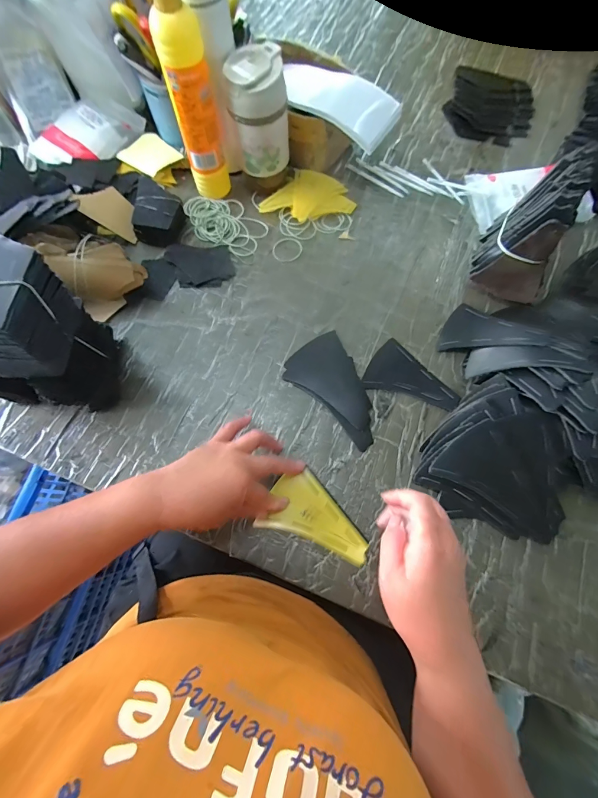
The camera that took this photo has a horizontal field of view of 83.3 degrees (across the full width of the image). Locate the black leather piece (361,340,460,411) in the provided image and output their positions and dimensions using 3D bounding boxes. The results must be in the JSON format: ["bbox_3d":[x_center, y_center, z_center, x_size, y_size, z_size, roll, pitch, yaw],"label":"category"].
[{"bbox_3d":[0.142,-0.018,0.443,0.075,0.005,0.120,-40,75,-11],"label":"black leather piece"}]

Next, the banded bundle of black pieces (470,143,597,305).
[{"bbox_3d":[0.307,-0.222,0.432,0.094,0.138,0.128,25,74,9],"label":"banded bundle of black pieces"}]

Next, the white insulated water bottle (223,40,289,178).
[{"bbox_3d":[-0.053,-0.393,0.469,0.074,0.119,0.076,-3,71,-1],"label":"white insulated water bottle"}]

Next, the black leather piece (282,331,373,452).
[{"bbox_3d":[0.047,-0.008,0.440,0.086,0.004,0.156,-27,73,-7],"label":"black leather piece"}]

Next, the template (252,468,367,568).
[{"bbox_3d":[0.023,0.130,0.384,0.119,0.005,0.073,17,68,9],"label":"template"}]

